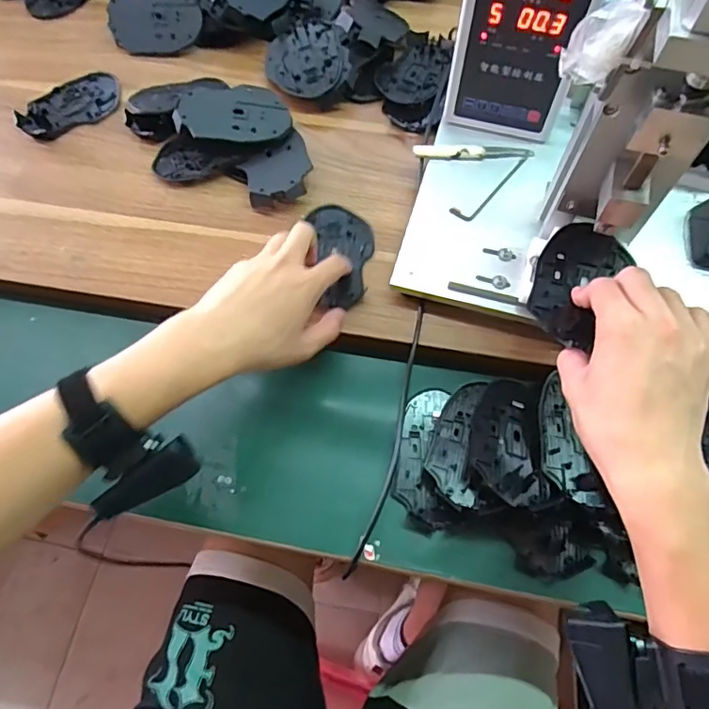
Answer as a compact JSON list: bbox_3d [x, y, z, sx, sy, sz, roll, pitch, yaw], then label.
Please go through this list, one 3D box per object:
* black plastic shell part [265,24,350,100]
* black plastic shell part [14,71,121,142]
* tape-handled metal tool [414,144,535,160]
[{"bbox_3d":[-0.052,-0.324,0.586,0.090,0.029,0.099,-3,66,-1],"label":"black plastic shell part"},{"bbox_3d":[-0.315,-0.279,0.579,0.112,0.014,0.076,-32,70,-13],"label":"black plastic shell part"},{"bbox_3d":[0.117,-0.200,0.515,0.114,0.007,0.017,1,66,0],"label":"tape-handled metal tool"}]

